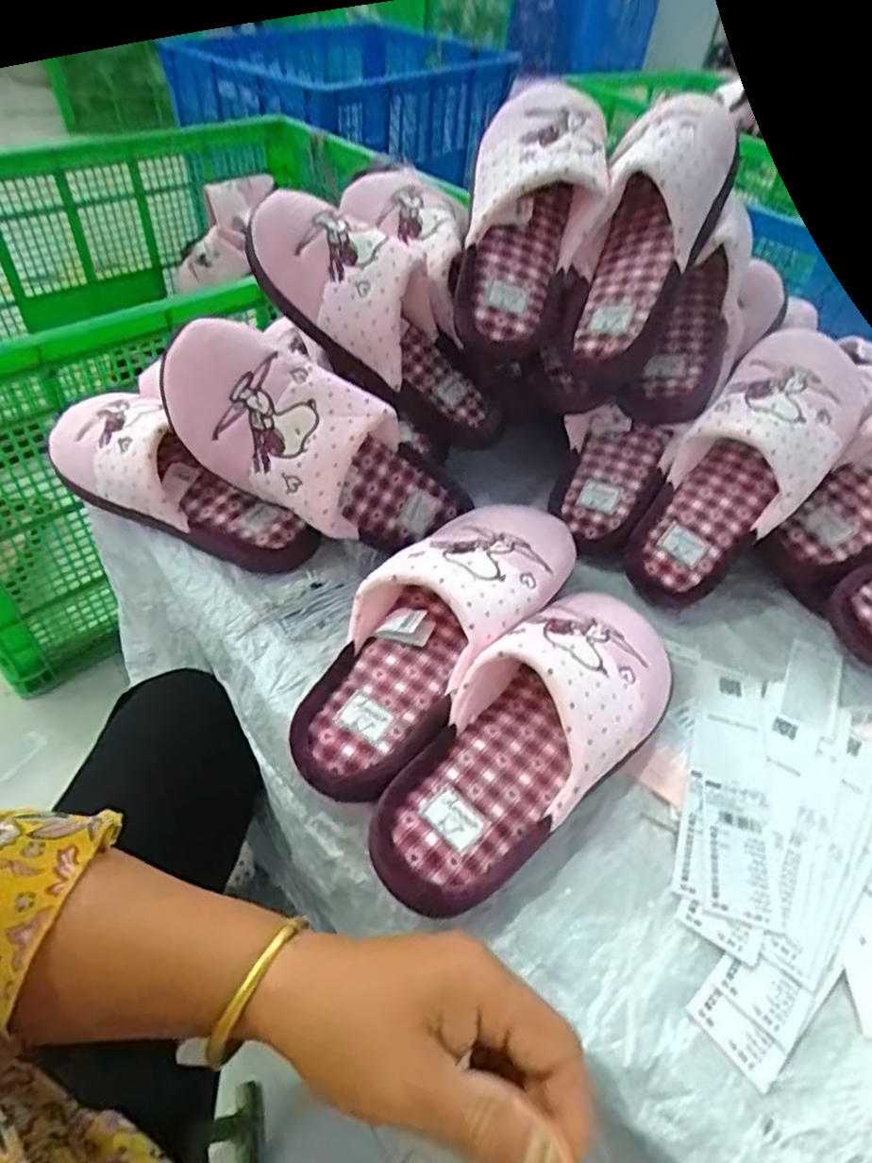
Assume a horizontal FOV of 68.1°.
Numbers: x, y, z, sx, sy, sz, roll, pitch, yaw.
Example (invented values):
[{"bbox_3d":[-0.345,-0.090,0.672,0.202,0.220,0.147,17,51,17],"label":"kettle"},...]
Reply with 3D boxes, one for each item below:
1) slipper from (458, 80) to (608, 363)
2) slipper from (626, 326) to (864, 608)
[{"bbox_3d":[0.076,-0.305,0.528,0.114,0.067,0.248,15,86,8],"label":"slipper"},{"bbox_3d":[0.256,-0.098,0.525,0.106,0.095,0.270,36,90,24],"label":"slipper"}]

